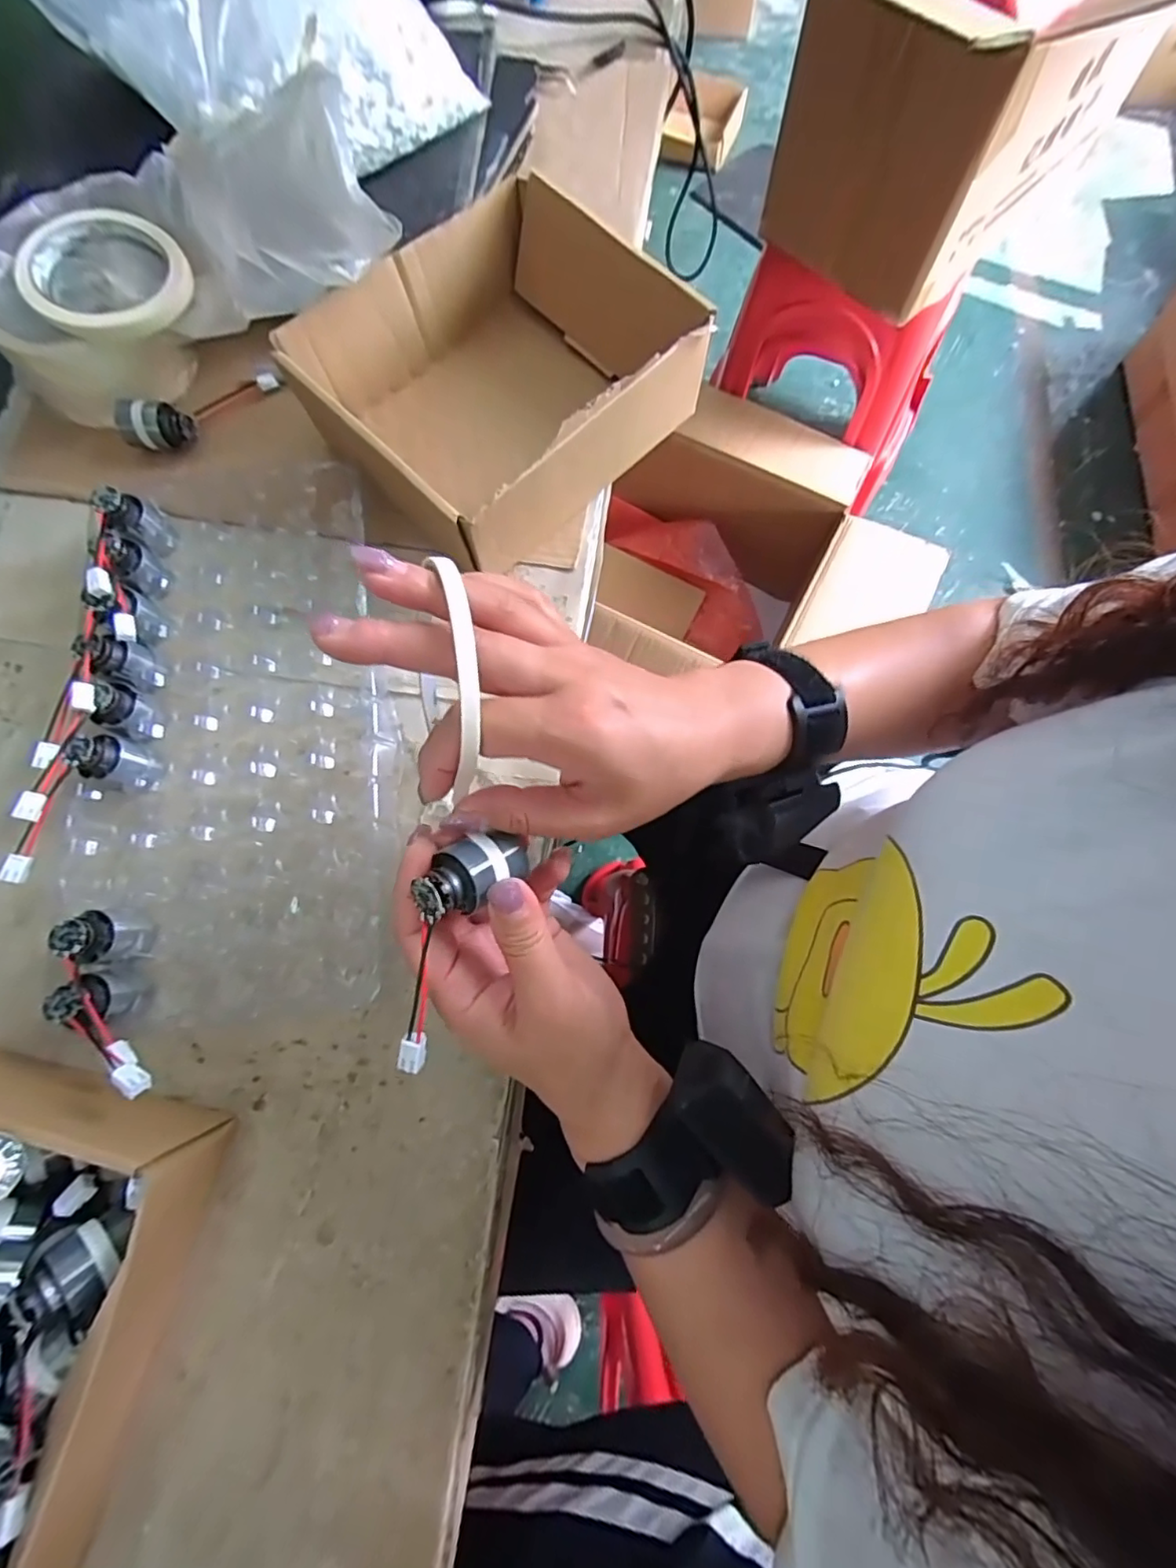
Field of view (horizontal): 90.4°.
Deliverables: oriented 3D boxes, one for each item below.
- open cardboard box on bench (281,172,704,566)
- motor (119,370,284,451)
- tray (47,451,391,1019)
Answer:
[{"bbox_3d":[-0.056,-0.265,0.381,0.186,0.077,0.209,44,80,9],"label":"open cardboard box on bench"},{"bbox_3d":[-0.271,-0.265,0.405,0.109,0.023,0.034,-32,79,-8],"label":"motor"},{"bbox_3d":[-0.208,-0.033,0.349,0.175,0.028,0.324,-4,76,-2],"label":"tray"}]

